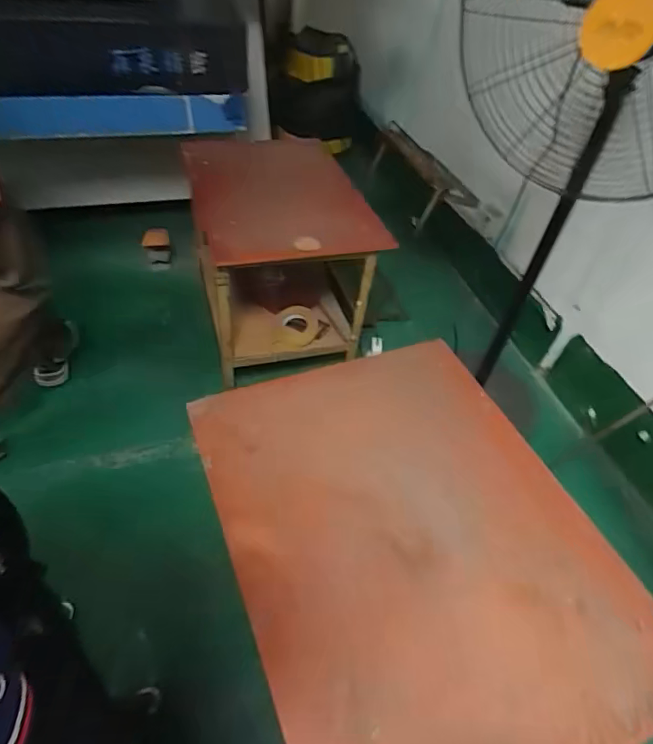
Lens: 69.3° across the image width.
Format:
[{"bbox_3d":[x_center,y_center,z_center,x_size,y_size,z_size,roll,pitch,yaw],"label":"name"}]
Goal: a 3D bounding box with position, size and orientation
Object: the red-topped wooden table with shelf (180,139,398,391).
[{"bbox_3d":[-0.145,-0.386,1.451,0.461,0.410,0.621,-10,52,-14],"label":"red-topped wooden table with shelf"}]

